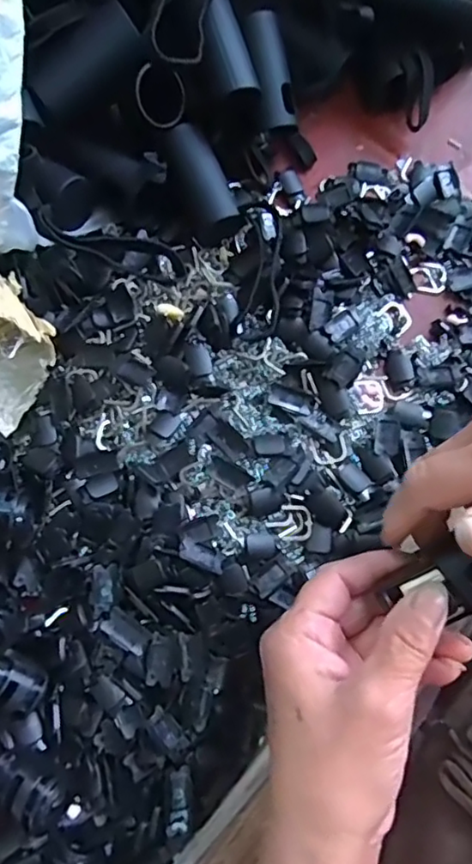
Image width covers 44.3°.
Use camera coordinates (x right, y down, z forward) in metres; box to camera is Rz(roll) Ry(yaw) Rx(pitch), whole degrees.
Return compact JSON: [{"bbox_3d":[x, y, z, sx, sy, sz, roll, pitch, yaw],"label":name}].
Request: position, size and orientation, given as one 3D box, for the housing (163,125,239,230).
[{"bbox_3d":[-0.019,-0.144,0.331,0.024,0.023,0.055,-26,81,-5],"label":"housing"}]

